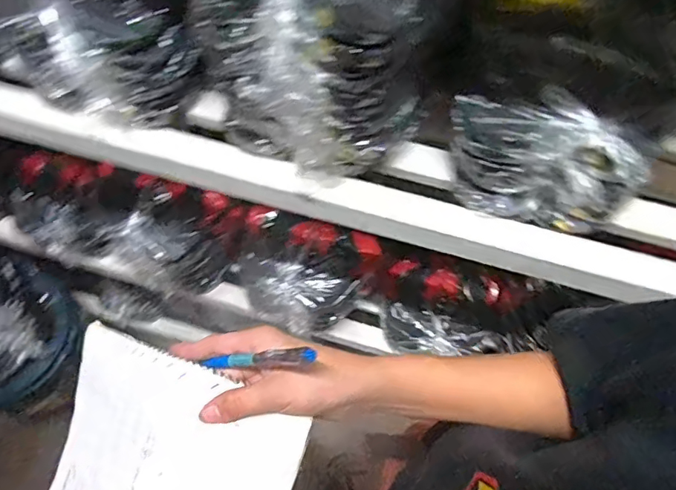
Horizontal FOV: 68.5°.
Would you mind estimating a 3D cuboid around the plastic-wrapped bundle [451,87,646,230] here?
[{"bbox_3d":[0.180,-0.081,0.457,0.163,0.107,0.078,16,65,6],"label":"plastic-wrapped bundle"}]

